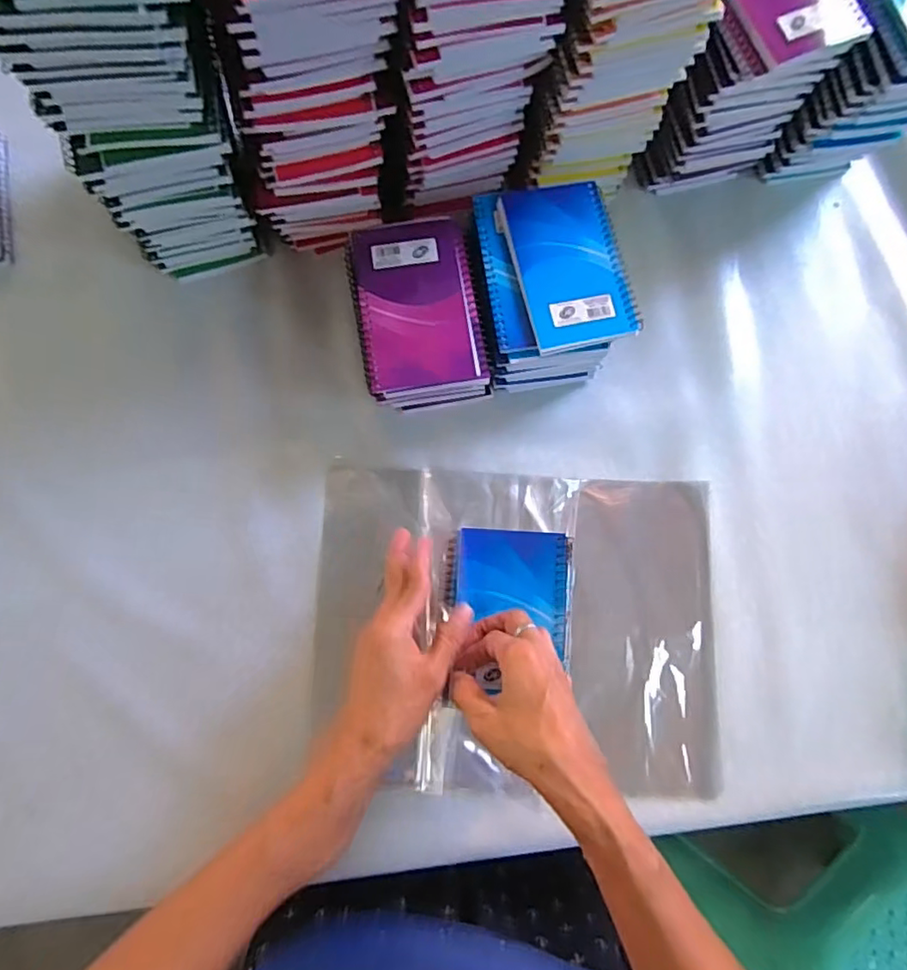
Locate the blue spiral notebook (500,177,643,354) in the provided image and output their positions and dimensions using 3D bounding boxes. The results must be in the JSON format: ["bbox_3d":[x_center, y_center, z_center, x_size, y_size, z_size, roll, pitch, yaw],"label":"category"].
[{"bbox_3d":[0.091,-0.172,0.467,0.082,0.010,0.131,-13,82,-3],"label":"blue spiral notebook"}]

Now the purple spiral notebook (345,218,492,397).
[{"bbox_3d":[-0.027,-0.138,0.460,0.094,0.009,0.135,-10,82,-3],"label":"purple spiral notebook"}]

